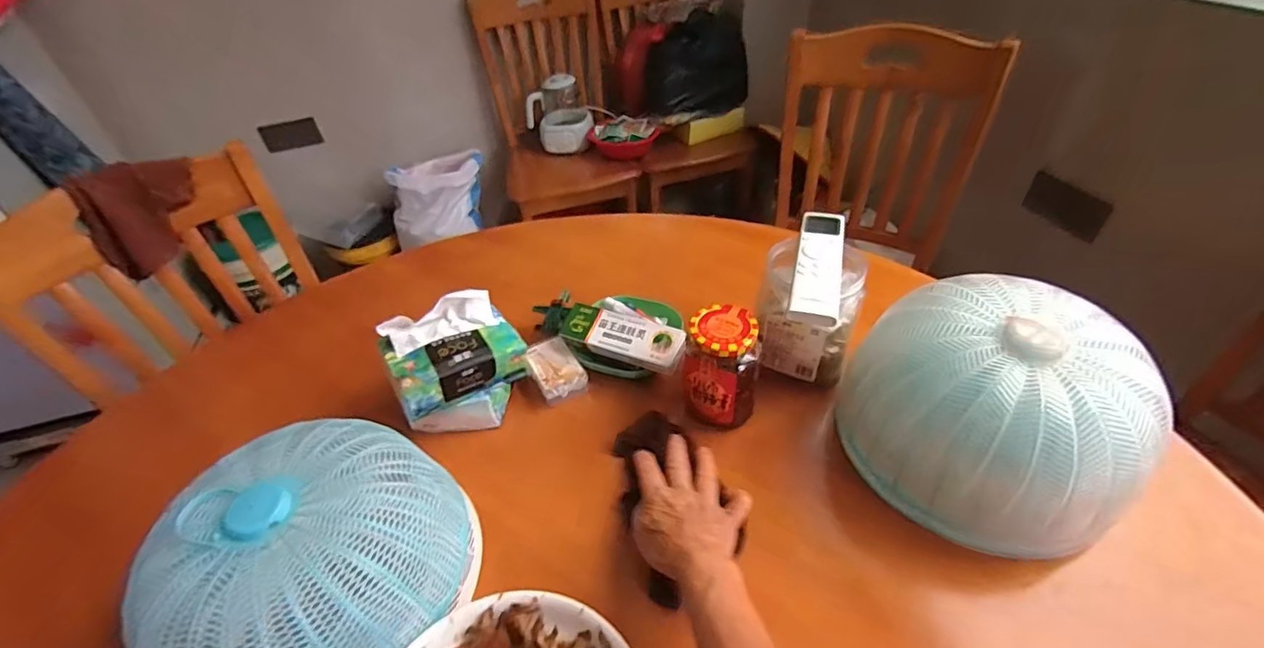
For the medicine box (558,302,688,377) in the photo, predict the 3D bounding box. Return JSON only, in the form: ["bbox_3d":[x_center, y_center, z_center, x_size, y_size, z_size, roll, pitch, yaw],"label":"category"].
[{"bbox_3d":[-0.012,0.015,0.621,0.147,0.020,0.056,17,73,22],"label":"medicine box"}]

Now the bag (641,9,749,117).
[{"bbox_3d":[0.203,-0.812,1.733,0.345,0.259,0.164,-11,42,-5],"label":"bag"}]

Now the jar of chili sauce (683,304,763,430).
[{"bbox_3d":[0.092,0.047,0.558,0.071,0.118,0.068,-3,42,3],"label":"jar of chili sauce"}]

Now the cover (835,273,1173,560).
[{"bbox_3d":[0.316,0.074,0.485,0.197,0.154,0.221,-21,44,-16],"label":"cover"}]

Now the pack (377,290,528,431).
[{"bbox_3d":[-0.189,0.051,0.594,0.143,0.113,0.104,-24,45,-19],"label":"pack"}]

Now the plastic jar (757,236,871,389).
[{"bbox_3d":[0.188,-0.009,0.589,0.101,0.123,0.084,14,46,21],"label":"plastic jar"}]

